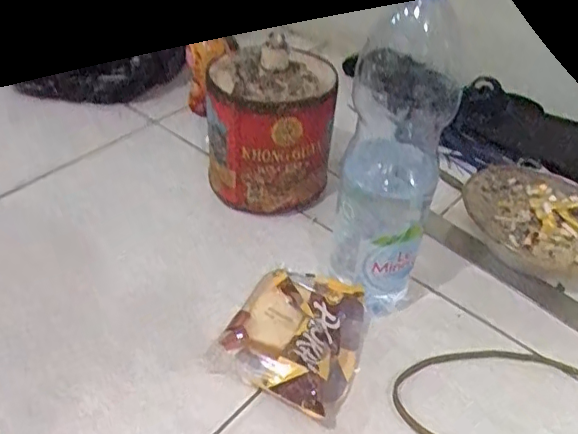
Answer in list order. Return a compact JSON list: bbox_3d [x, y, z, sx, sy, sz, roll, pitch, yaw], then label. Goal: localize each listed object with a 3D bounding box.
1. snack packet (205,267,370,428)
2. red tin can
[{"bbox_3d":[0.008,0.111,0.545,0.126,0.043,0.135,20,45,16],"label":"snack packet"},{"bbox_3d":[-0.020,-0.104,0.696,0.146,0.164,0.118,-5,43,-10],"label":"red tin can"}]

